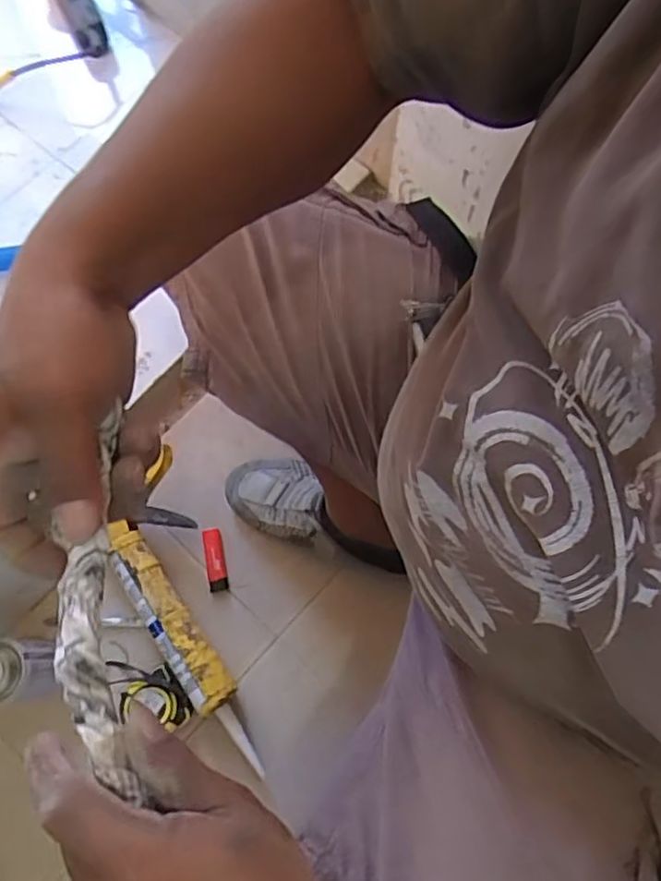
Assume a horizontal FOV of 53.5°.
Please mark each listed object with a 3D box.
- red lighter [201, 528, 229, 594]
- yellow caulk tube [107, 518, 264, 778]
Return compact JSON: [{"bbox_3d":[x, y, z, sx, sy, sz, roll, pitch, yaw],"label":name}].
[{"bbox_3d":[-0.147,0.152,0.833,0.024,0.008,0.079,-11,72,-4],"label":"red lighter"},{"bbox_3d":[-0.160,0.258,0.771,0.053,0.049,0.284,-33,75,-11],"label":"yellow caulk tube"}]

